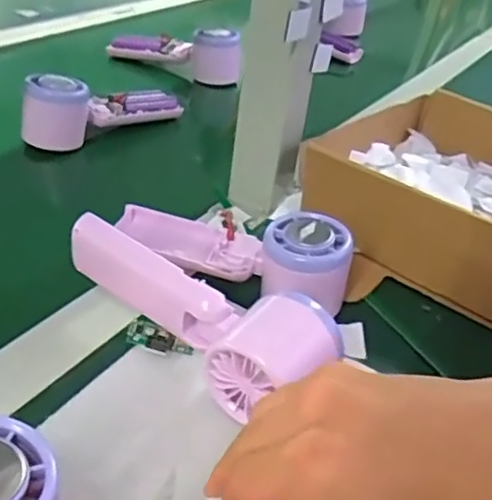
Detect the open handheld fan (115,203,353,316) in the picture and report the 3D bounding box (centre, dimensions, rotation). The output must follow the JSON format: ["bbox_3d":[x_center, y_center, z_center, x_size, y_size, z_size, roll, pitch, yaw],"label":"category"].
[{"bbox_3d":[-0.014,-0.003,0.441,0.168,0.053,0.052,18,35,13],"label":"open handheld fan"}]

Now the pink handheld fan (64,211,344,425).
[{"bbox_3d":[-0.027,0.035,0.370,0.159,0.060,0.053,32,41,30],"label":"pink handheld fan"}]

